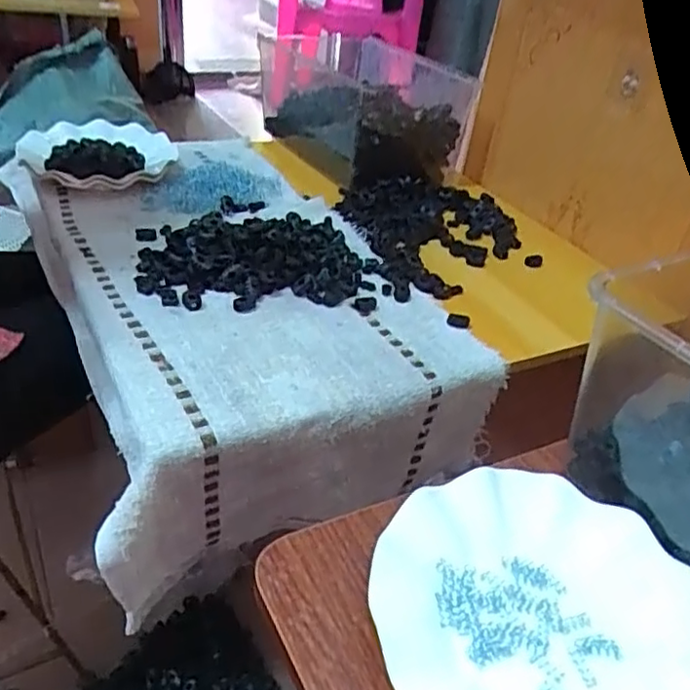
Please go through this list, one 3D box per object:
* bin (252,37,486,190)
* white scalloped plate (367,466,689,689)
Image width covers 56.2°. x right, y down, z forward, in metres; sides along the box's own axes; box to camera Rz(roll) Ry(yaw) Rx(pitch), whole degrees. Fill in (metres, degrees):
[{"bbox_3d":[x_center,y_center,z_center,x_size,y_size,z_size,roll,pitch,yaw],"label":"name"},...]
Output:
[{"bbox_3d":[0.024,-0.358,0.986,0.187,0.138,0.302,-15,42,-27],"label":"bin"},{"bbox_3d":[0.108,0.146,0.343,0.177,0.031,0.178,5,36,-4],"label":"white scalloped plate"}]

